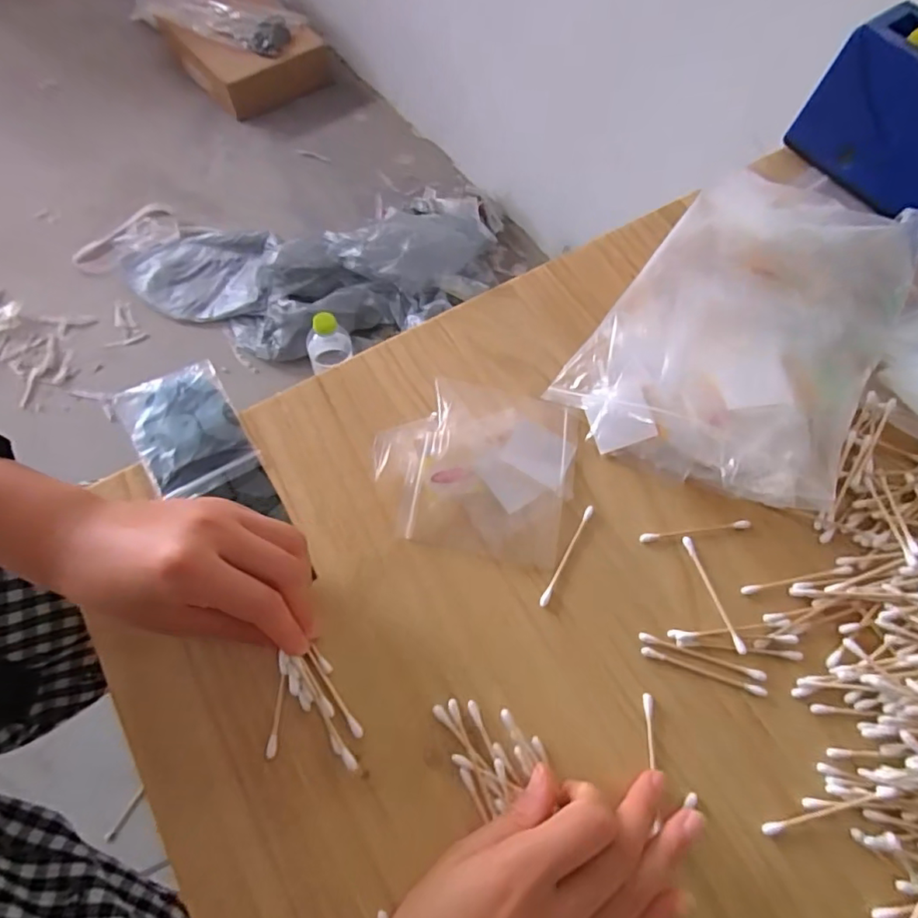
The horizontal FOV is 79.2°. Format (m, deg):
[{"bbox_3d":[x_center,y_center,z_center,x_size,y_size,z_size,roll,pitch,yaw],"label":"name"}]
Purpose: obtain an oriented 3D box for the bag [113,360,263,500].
[{"bbox_3d":[-0.179,-0.020,0.366,0.066,0.006,0.099,-33,71,-13],"label":"bag"}]

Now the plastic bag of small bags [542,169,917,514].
[{"bbox_3d":[0.202,-0.095,0.385,0.172,0.047,0.259,34,70,13],"label":"plastic bag of small bags"}]

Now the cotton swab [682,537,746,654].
[{"bbox_3d":[0.151,0.080,0.330,0.006,0.005,0.071,-16,68,-7],"label":"cotton swab"}]

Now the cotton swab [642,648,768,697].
[{"bbox_3d":[0.138,0.120,0.312,0.071,0.004,0.005,17,68,7],"label":"cotton swab"}]

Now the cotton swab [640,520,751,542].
[{"bbox_3d":[0.149,0.045,0.347,0.071,0.004,0.006,-7,67,-3],"label":"cotton swab"}]

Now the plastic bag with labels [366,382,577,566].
[{"bbox_3d":[0.011,0.004,0.357,0.124,0.015,0.112,10,67,4],"label":"plastic bag with labels"}]

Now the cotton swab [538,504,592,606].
[{"bbox_3d":[0.066,0.058,0.339,0.005,0.004,0.070,28,69,11],"label":"cotton swab"}]

